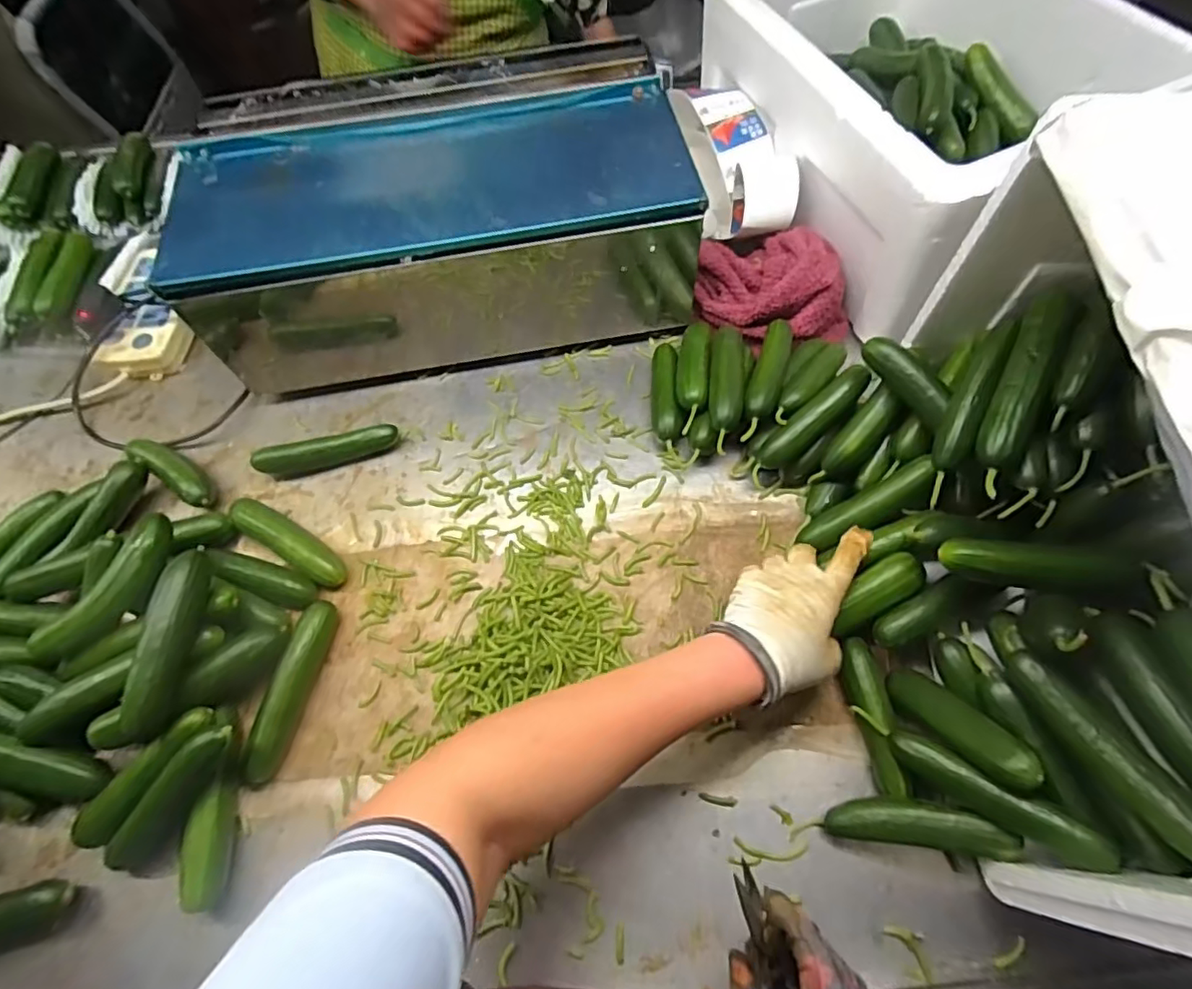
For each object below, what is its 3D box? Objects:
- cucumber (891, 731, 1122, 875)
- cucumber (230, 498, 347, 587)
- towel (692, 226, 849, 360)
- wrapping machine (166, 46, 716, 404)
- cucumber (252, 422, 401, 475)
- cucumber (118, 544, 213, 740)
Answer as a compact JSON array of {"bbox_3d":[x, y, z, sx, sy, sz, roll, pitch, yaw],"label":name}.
[{"bbox_3d":[0.260,0.199,0.377,0.125,0.028,0.022,22,59,44],"label":"cucumber"},{"bbox_3d":[-0.290,0.043,0.539,0.132,0.032,0.032,27,67,16],"label":"cucumber"},{"bbox_3d":[0.189,-0.224,0.613,0.164,0.073,0.125,-3,63,2],"label":"towel"},{"bbox_3d":[-0.165,-0.286,0.624,0.489,0.192,0.254,-10,63,-2],"label":"wrapping machine"},{"bbox_3d":[-0.277,-0.044,0.588,0.143,0.027,0.025,-15,63,-5],"label":"cucumber"},{"bbox_3d":[-0.338,0.115,0.448,0.029,0.035,0.142,5,74,3],"label":"cucumber"}]

